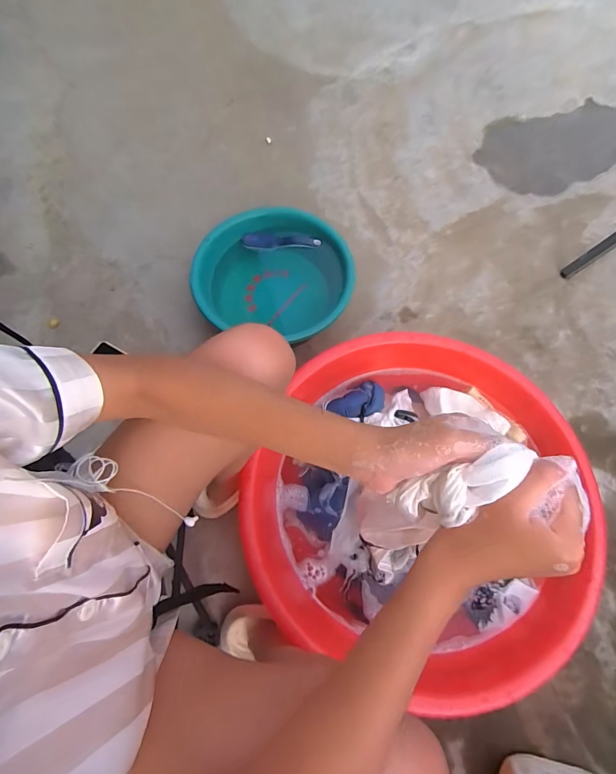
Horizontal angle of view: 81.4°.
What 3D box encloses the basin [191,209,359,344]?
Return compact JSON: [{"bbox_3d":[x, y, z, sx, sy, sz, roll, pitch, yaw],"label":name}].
[{"bbox_3d":[-0.073,-0.265,0.849,0.357,0.117,0.305,24,76,12],"label":"basin"}]

